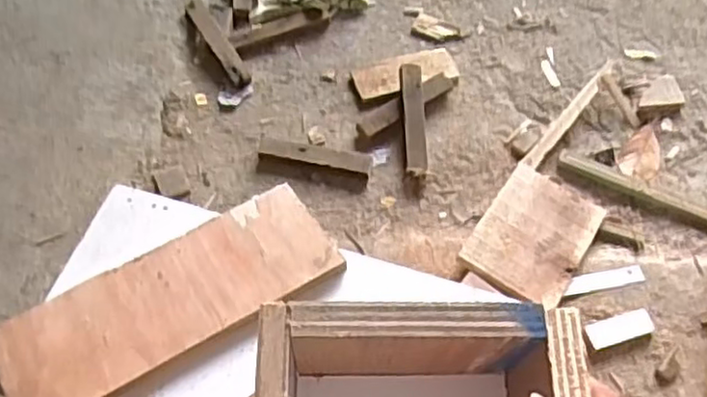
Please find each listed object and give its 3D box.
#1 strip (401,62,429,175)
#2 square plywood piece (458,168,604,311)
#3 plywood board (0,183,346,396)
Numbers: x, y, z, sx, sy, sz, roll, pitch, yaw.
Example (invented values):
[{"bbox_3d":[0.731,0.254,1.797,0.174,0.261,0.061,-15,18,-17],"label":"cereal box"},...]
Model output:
[{"bbox_3d":[0.093,-0.120,1.041,0.034,0.017,0.179,-1,74,-3],"label":"strip"},{"bbox_3d":[0.255,0.047,0.955,0.139,0.011,0.209,31,56,12],"label":"square plywood piece"},{"bbox_3d":[-0.159,0.087,0.605,0.292,0.008,0.108,-28,64,-17],"label":"plywood board"}]

